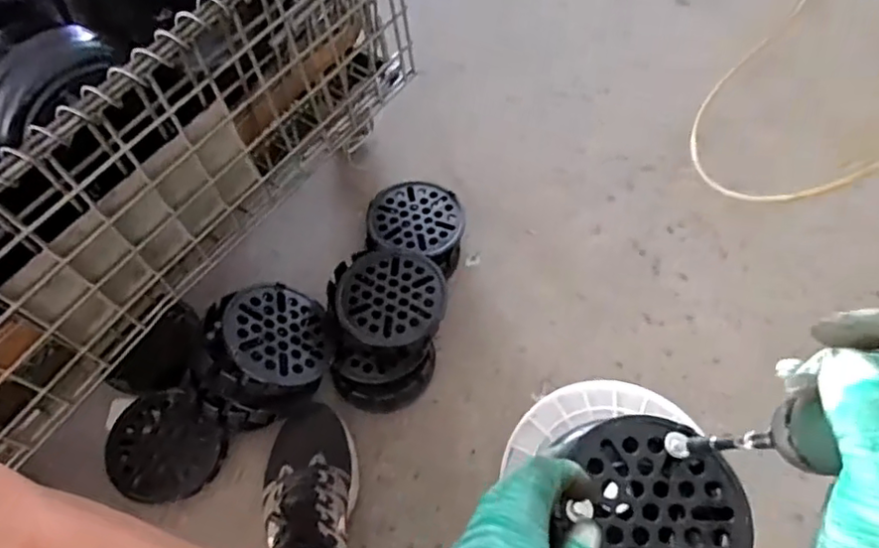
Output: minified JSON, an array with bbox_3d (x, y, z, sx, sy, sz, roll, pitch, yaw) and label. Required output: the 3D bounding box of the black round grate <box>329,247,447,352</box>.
[{"bbox_3d":[-0.061,0.026,0.746,0.129,0.026,0.135,0,64,1],"label":"black round grate"}]

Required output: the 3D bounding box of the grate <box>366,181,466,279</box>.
[{"bbox_3d":[-0.033,-0.063,0.849,0.133,0.056,0.140,2,64,2],"label":"grate"}]

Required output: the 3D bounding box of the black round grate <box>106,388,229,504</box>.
[{"bbox_3d":[-0.329,0.203,0.725,0.131,0.038,0.134,-42,74,-13],"label":"black round grate"}]

